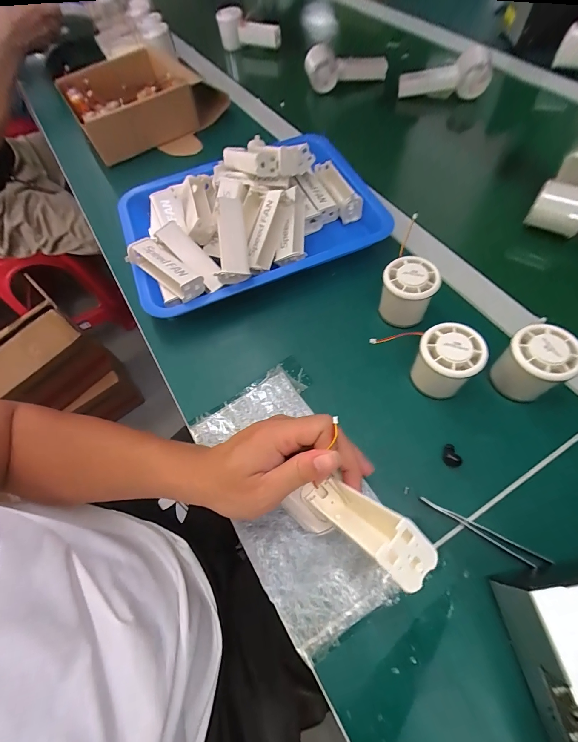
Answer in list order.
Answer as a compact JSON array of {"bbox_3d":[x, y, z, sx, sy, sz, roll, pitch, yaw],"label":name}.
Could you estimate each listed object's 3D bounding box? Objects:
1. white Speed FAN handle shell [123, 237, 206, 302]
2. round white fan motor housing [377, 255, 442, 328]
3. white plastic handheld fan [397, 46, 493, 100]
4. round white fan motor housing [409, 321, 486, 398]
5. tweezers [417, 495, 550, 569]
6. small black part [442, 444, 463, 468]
[{"bbox_3d":[-0.151,-0.124,0.420,0.104,0.028,0.037,35,72,21],"label":"white Speed FAN handle shell"},{"bbox_3d":[0.132,-0.090,0.384,0.058,0.057,0.052,16,65,13],"label":"round white fan motor housing"},{"bbox_3d":[0.269,-0.507,0.586,0.147,0.054,0.055,-3,63,5],"label":"white plastic handheld fan"},{"bbox_3d":[0.155,-0.011,0.338,0.054,0.055,0.056,-3,63,5],"label":"round white fan motor housing"},{"bbox_3d":[0.163,0.137,0.290,0.102,0.013,0.011,25,68,18],"label":"tweezers"},{"bbox_3d":[0.153,0.081,0.323,0.012,0.010,0.021,-18,62,-3],"label":"small black part"}]

